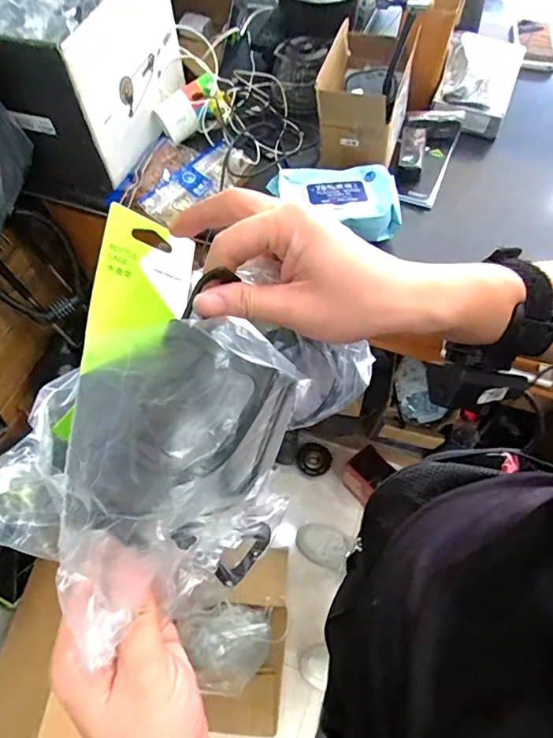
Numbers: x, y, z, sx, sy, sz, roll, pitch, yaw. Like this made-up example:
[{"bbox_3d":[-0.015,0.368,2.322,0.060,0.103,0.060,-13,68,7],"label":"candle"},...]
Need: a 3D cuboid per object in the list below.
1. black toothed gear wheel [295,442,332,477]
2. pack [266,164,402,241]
[{"bbox_3d":[0.115,0.278,1.464,0.102,0.040,0.093,25,65,13],"label":"black toothed gear wheel"},{"bbox_3d":[0.092,-0.261,0.740,0.199,0.059,0.127,2,62,1],"label":"pack"}]

